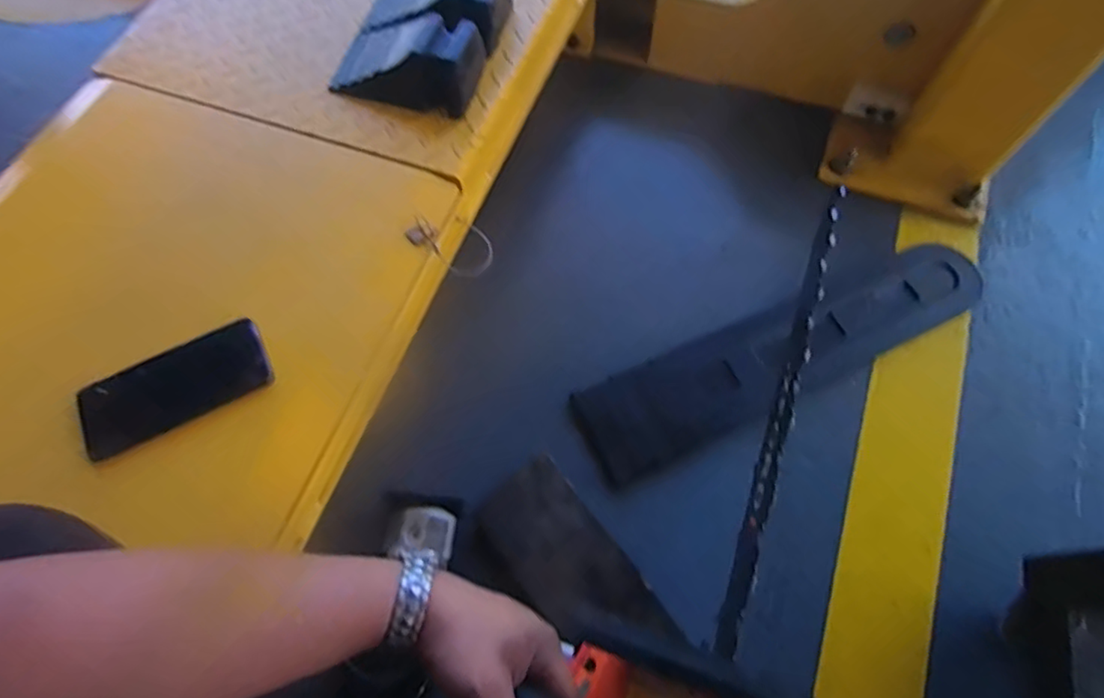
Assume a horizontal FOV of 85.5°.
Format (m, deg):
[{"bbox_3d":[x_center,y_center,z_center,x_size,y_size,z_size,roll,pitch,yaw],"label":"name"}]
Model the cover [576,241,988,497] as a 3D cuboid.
[{"bbox_3d":[0.294,0.000,0.724,0.543,0.034,0.116,-22,67,-9],"label":"cover"}]

